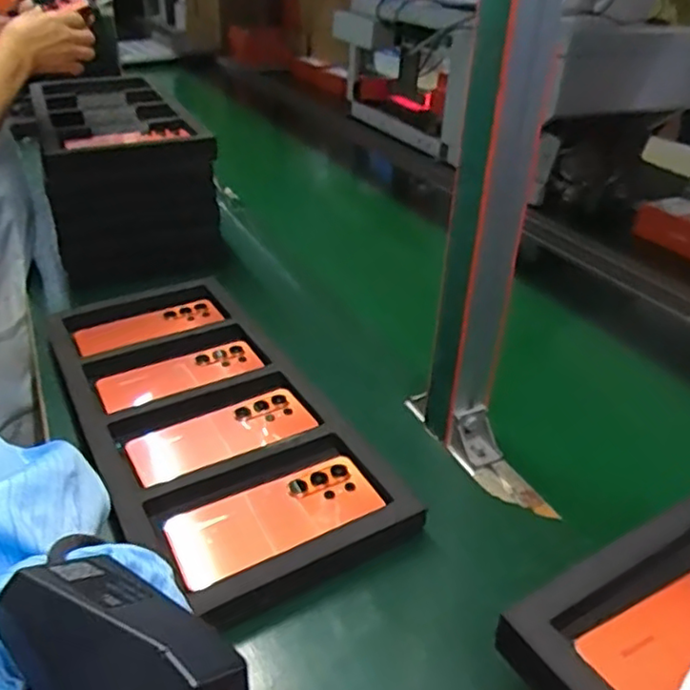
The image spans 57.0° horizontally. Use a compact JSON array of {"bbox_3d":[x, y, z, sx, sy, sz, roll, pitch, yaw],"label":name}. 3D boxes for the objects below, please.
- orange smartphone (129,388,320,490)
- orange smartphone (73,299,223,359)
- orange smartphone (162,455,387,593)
[{"bbox_3d":[-0.116,0.087,0.606,0.169,0.013,0.076,-19,38,-22],"label":"orange smartphone"},{"bbox_3d":[-0.231,-0.022,0.761,0.170,0.006,0.065,-19,38,-29],"label":"orange smartphone"},{"bbox_3d":[-0.055,0.139,0.522,0.169,0.014,0.082,-15,37,-25],"label":"orange smartphone"}]

